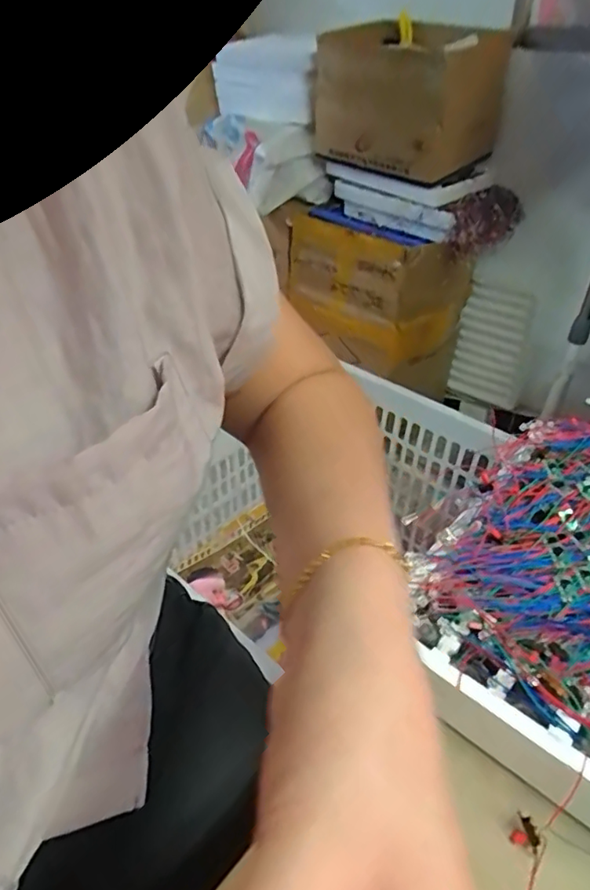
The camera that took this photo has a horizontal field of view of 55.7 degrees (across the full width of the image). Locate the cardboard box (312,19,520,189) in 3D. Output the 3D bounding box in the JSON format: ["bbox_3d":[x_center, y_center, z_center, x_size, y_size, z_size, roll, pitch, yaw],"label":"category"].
[{"bbox_3d":[0.276,-0.833,1.362,0.377,0.270,0.290,23,43,27],"label":"cardboard box"}]

